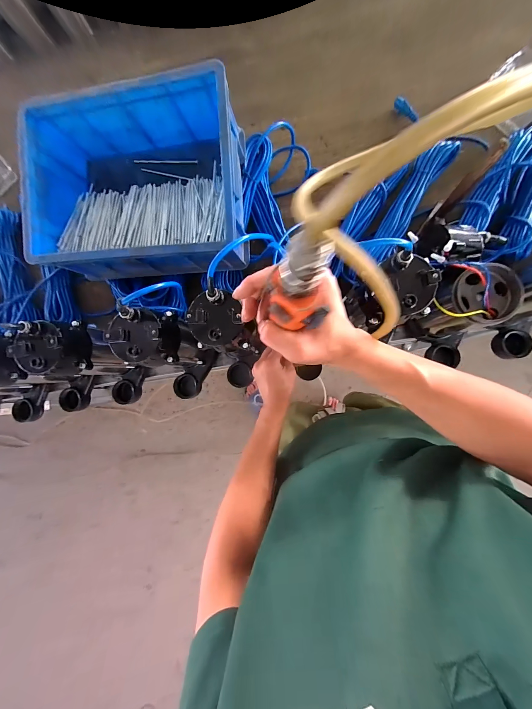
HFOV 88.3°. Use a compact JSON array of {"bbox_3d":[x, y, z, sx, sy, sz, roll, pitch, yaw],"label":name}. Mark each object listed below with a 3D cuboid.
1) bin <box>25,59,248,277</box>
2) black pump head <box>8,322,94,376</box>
[{"bbox_3d":[-0.253,-0.323,0.551,0.398,0.162,0.301,-2,84,7],"label":"bin"},{"bbox_3d":[-0.351,-0.012,0.450,0.086,0.074,0.091,-2,84,7],"label":"black pump head"}]

